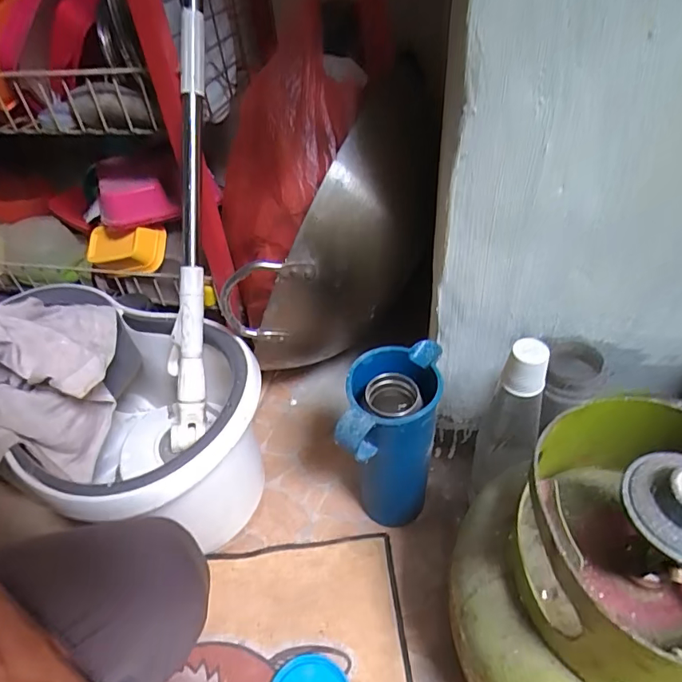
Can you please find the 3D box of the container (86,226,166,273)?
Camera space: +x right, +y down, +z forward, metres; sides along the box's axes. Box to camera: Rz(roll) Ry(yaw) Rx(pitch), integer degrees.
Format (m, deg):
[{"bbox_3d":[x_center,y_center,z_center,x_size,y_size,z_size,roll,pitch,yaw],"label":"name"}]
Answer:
[{"bbox_3d":[-0.330,-0.144,0.729,0.123,0.053,0.053,8,45,14],"label":"container"}]

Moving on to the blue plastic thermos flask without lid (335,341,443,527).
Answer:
[{"bbox_3d":[0.054,0.125,0.527,0.088,0.233,0.120,9,44,13],"label":"blue plastic thermos flask without lid"}]

